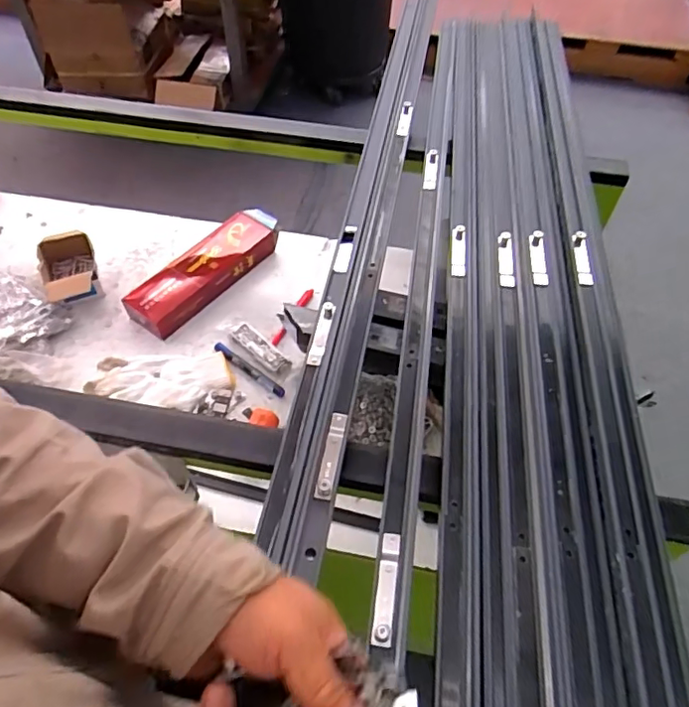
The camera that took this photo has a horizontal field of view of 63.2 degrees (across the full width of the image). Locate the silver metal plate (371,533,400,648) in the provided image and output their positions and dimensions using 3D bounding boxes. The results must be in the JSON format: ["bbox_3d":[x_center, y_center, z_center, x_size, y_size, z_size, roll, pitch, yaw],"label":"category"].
[{"bbox_3d":[0.034,0.189,0.453,0.015,0.006,0.087,8,53,4],"label":"silver metal plate"}]

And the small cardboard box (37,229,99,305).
[{"bbox_3d":[-0.500,-0.154,1.019,0.092,0.050,0.151,-18,55,-15],"label":"small cardboard box"}]

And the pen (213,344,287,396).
[{"bbox_3d":[-0.156,0.026,0.914,0.146,0.016,0.019,31,58,20],"label":"pen"}]

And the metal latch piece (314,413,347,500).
[{"bbox_3d":[-0.012,0.094,0.521,0.015,0.007,0.085,10,53,6],"label":"metal latch piece"}]

